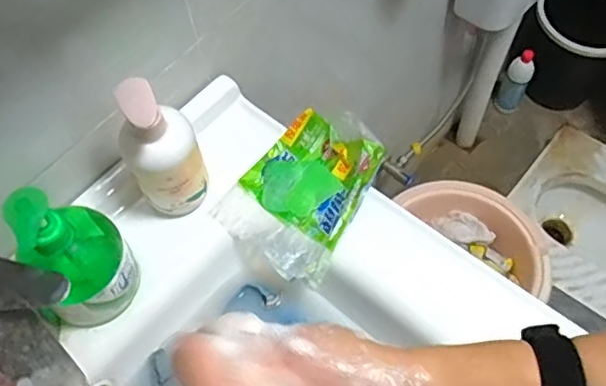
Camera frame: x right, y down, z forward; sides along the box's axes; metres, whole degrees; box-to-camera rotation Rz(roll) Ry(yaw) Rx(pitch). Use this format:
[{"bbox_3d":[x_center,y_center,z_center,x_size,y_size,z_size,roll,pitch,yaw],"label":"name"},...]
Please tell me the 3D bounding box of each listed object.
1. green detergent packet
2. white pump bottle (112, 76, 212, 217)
[{"bbox_3d":[-0.003,-0.008,0.560,0.120,0.053,0.145,27,65,18],"label":"green detergent packet"},{"bbox_3d":[-0.118,-0.030,0.508,0.066,0.167,0.056,-24,61,-9],"label":"white pump bottle"}]

